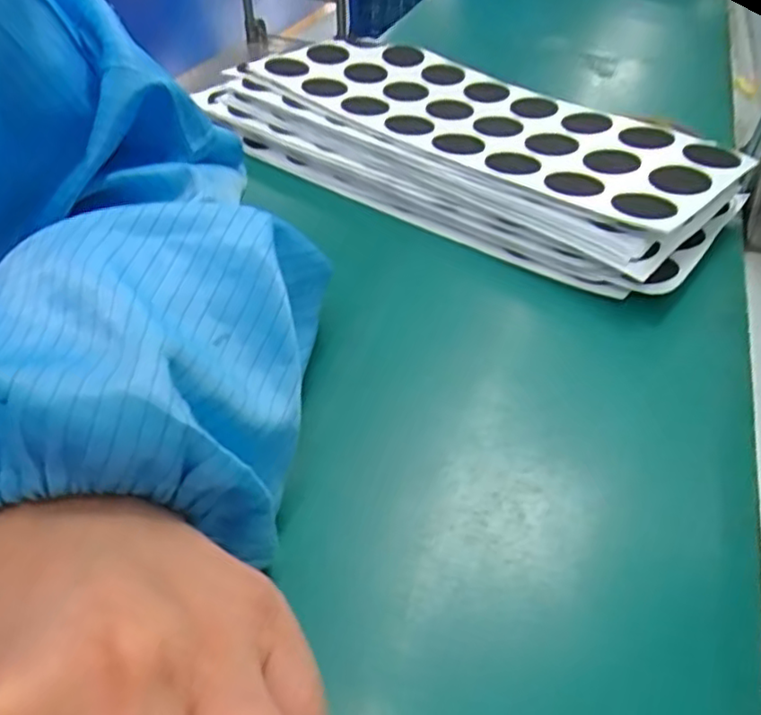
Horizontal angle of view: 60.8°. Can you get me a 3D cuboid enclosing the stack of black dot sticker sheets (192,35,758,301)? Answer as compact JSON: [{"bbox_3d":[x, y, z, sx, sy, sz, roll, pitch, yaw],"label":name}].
[{"bbox_3d":[0.044,-0.131,0.392,0.302,0.048,0.128,28,51,26],"label":"stack of black dot sticker sheets"}]

